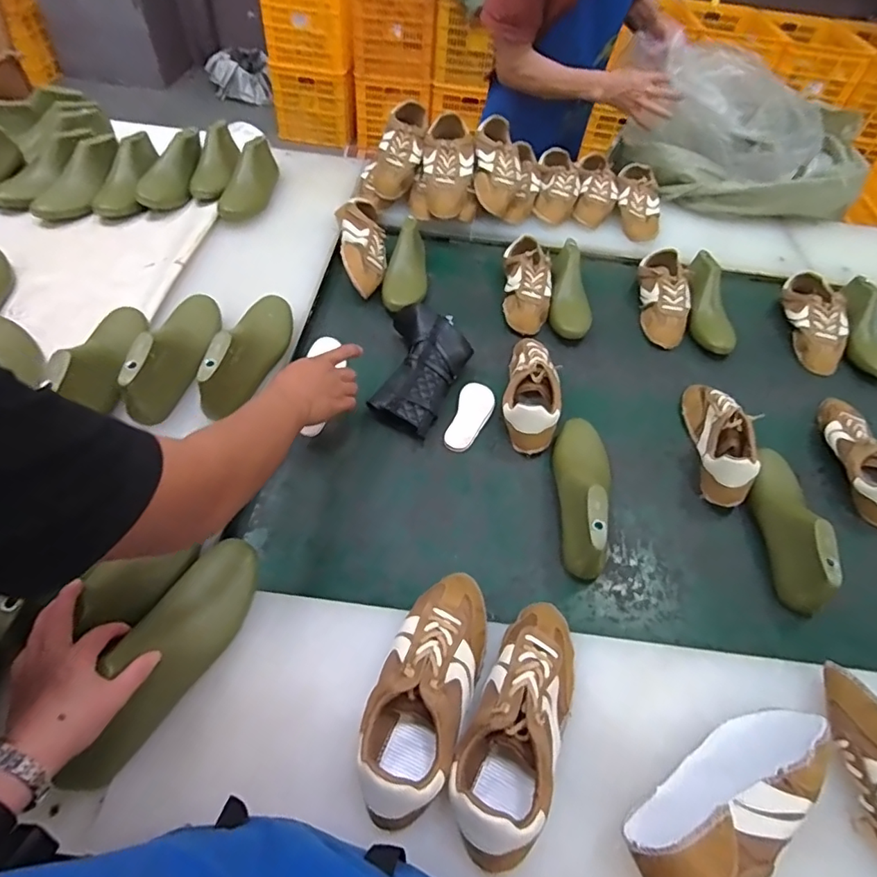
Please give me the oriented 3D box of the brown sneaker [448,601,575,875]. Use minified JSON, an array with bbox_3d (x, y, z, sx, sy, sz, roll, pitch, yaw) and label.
[{"bbox_3d":[0.082,0.263,0.501,0.088,0.075,0.241,24,55,13],"label":"brown sneaker"}]

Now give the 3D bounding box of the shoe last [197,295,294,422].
[{"bbox_3d":[-0.279,-0.141,0.770,0.076,0.086,0.250,6,53,0],"label":"shoe last"}]

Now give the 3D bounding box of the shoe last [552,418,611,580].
[{"bbox_3d":[0.205,0.070,0.719,0.067,0.088,0.238,5,53,-1],"label":"shoe last"}]

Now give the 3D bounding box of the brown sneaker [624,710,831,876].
[{"bbox_3d":[0.270,0.321,0.467,0.240,0.091,0.085,-24,58,-21],"label":"brown sneaker"}]

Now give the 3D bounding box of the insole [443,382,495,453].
[{"bbox_3d":[0.052,-0.036,0.835,0.058,0.012,0.137,16,61,10],"label":"insole"}]

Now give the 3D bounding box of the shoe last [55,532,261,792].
[{"bbox_3d":[-0.263,0.203,0.507,0.075,0.076,0.245,18,53,10],"label":"shoe last"}]

